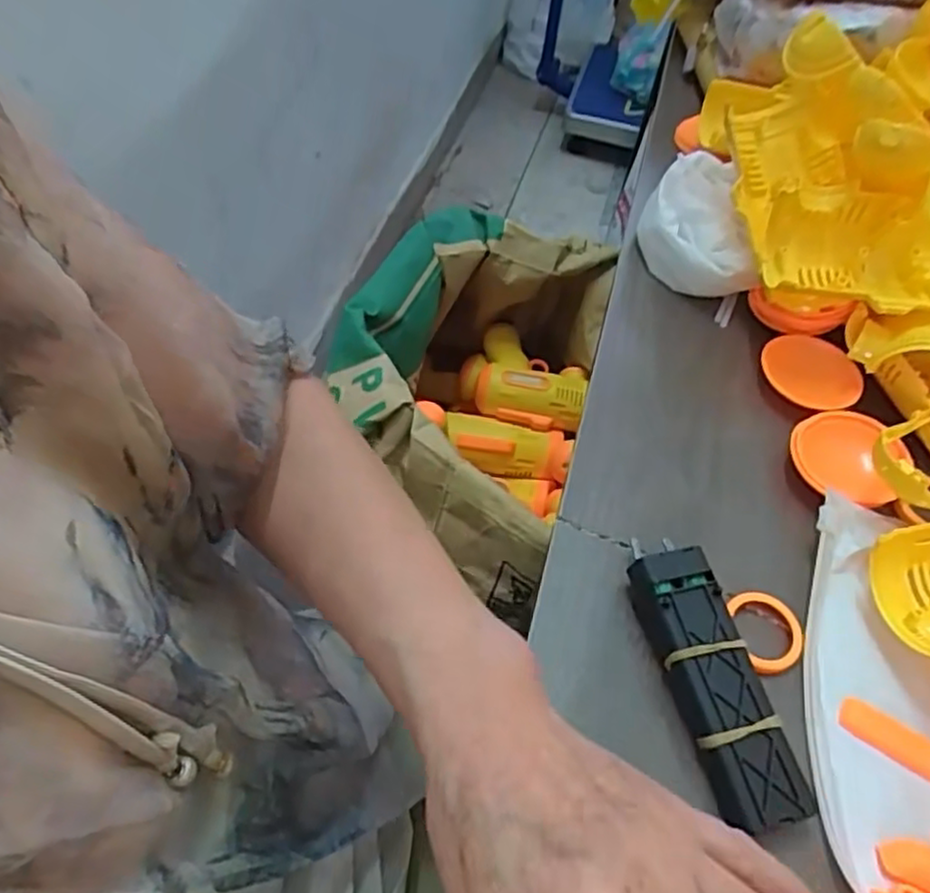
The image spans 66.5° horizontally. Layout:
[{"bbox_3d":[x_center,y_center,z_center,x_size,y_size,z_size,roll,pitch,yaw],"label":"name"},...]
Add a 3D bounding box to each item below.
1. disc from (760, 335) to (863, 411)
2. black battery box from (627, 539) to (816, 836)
[{"bbox_3d":[0.197,-0.044,0.400,0.053,0.020,0.042,37,59,21],"label":"disc"},{"bbox_3d":[0.101,0.095,0.289,0.032,0.025,0.109,-9,55,-12],"label":"black battery box"}]

